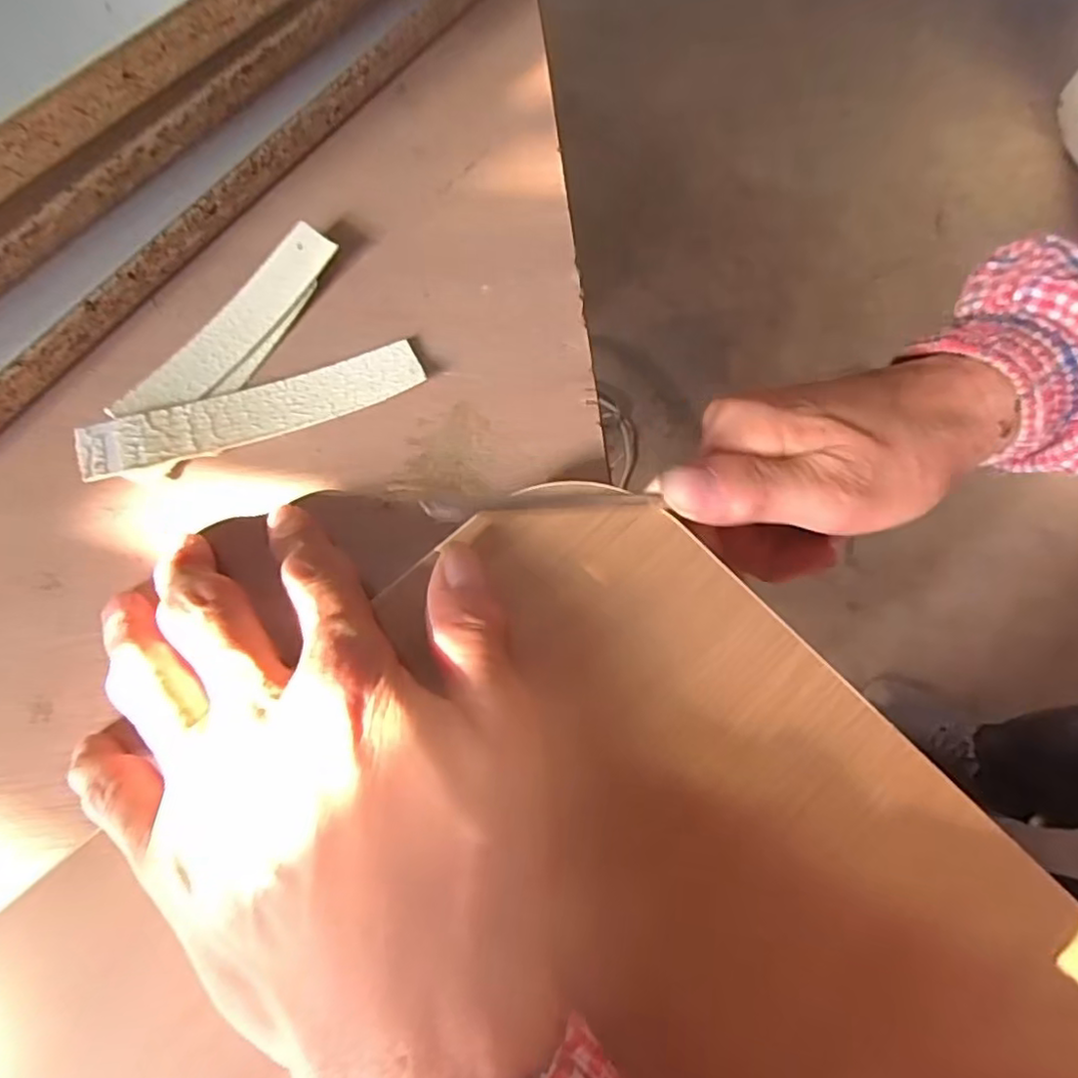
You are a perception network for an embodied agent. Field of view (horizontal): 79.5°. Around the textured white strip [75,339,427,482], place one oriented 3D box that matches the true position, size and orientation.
[{"bbox_3d":[-0.109,-0.051,0.251,0.126,0.012,0.024,-19,72,-6],"label":"textured white strip"}]

